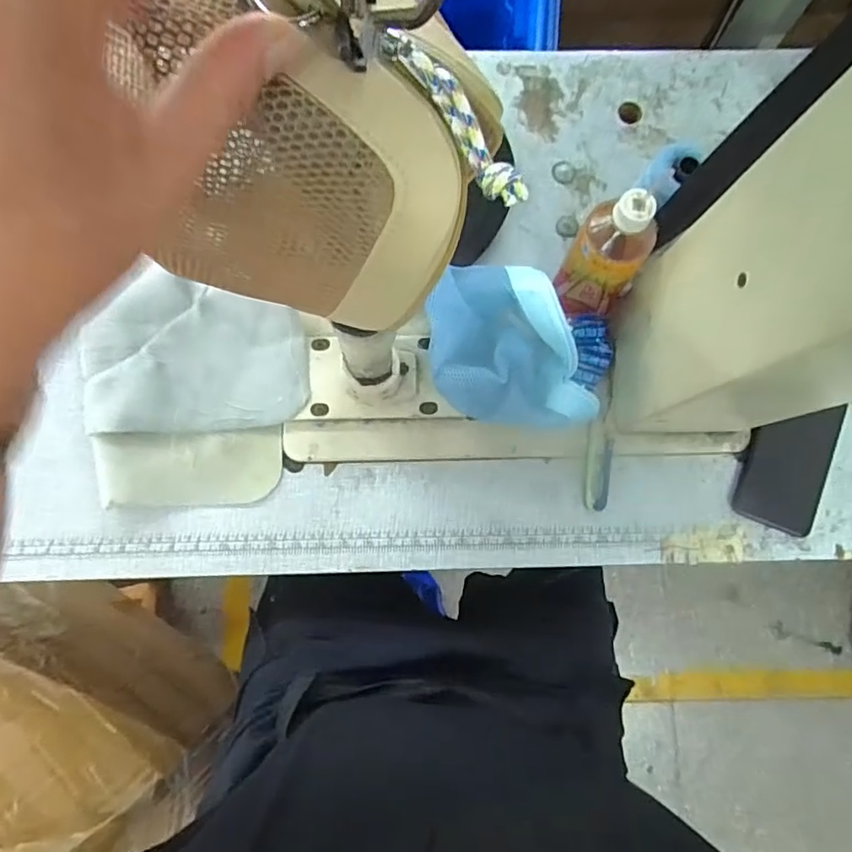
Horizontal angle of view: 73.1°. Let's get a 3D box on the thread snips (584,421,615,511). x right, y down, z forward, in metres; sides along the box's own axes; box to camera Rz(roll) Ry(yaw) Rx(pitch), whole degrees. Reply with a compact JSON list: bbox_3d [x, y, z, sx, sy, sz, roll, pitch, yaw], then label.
[{"bbox_3d":[0.187,0.043,0.618,0.030,0.009,0.093,2,83,-1],"label":"thread snips"}]

